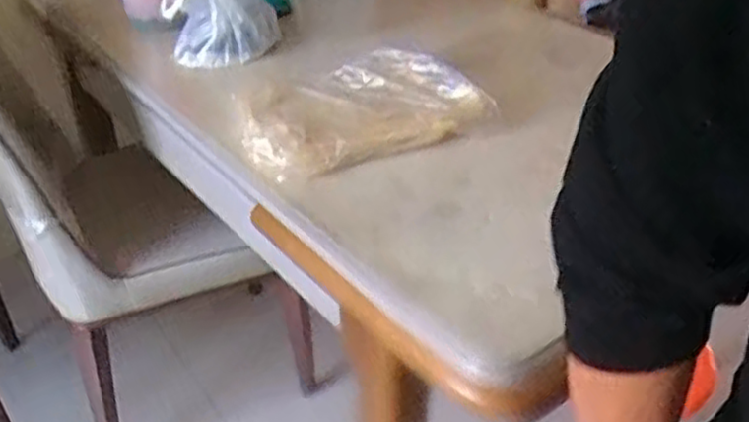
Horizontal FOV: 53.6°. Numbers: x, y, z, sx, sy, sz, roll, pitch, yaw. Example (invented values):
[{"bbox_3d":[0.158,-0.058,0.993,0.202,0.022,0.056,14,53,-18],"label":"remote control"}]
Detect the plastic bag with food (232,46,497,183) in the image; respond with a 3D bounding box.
[{"bbox_3d":[-0.023,-0.134,0.944,0.305,0.061,0.198,-15,34,-22],"label":"plastic bag with food"}]

